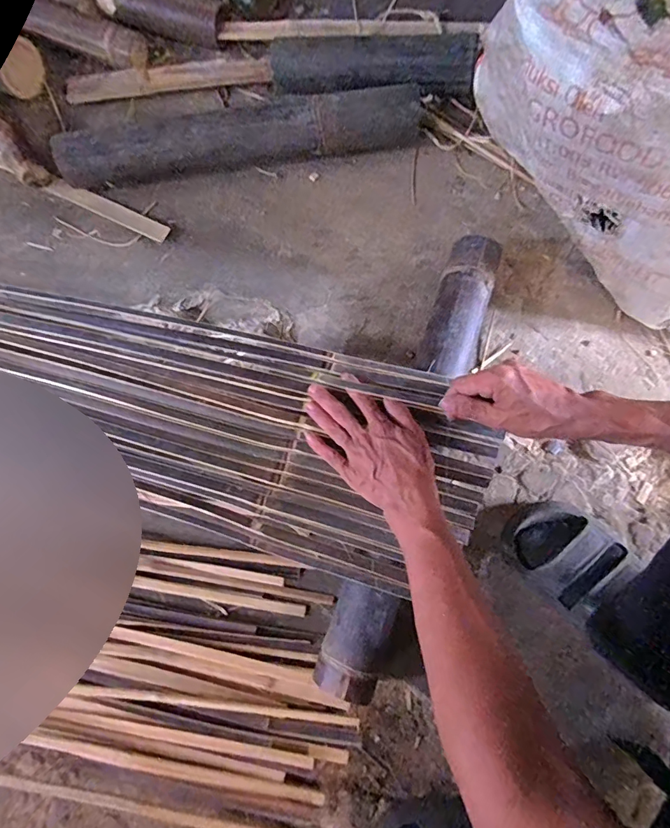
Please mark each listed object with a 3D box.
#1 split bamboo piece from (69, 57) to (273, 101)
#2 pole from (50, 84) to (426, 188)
[{"bbox_3d":[-0.265,-0.538,0.722,0.320,0.018,0.041,-7,75,-2],"label":"split bamboo piece"},{"bbox_3d":[-0.129,-0.405,0.664,0.539,0.069,0.074,-11,75,-2],"label":"pole"}]

